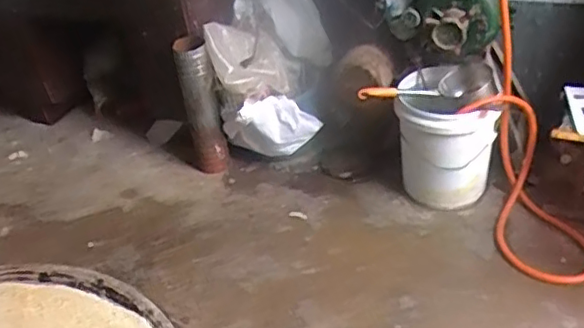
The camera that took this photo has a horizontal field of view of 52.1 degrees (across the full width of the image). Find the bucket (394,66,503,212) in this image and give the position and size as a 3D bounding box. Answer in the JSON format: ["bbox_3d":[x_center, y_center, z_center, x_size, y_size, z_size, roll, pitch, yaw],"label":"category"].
[{"bbox_3d":[0.500,-0.058,1.927,0.294,0.431,0.294,-5,36,3],"label":"bucket"}]

